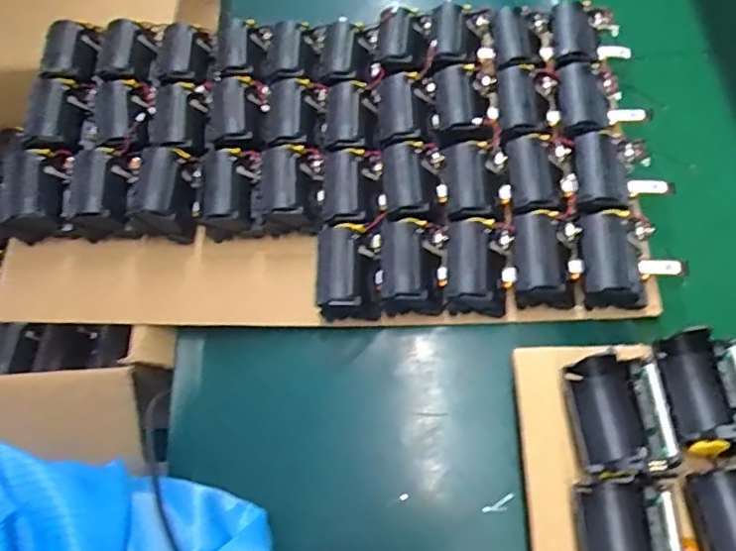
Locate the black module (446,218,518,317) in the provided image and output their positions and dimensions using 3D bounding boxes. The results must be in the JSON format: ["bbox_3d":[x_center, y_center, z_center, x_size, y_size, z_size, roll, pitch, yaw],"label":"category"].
[{"bbox_3d":[0.084,-0.006,0.437,0.051,0.049,0.071,-2,68,3],"label":"black module"}]

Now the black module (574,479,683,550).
[{"bbox_3d":[0.144,0.148,0.308,0.054,0.044,0.073,2,68,5],"label":"black module"}]

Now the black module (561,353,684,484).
[{"bbox_3d":[0.149,0.081,0.338,0.056,0.045,0.079,-3,64,2],"label":"black module"}]

